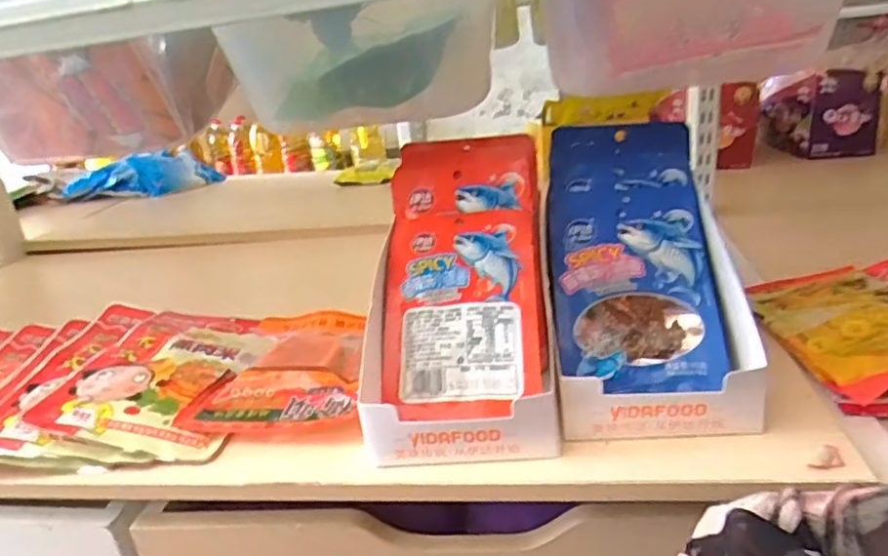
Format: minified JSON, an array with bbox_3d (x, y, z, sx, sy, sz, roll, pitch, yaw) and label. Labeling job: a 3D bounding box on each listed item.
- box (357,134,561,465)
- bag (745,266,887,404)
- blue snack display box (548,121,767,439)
[{"bbox_3d":[0.011,0.003,0.458,0.132,0.062,0.263,-3,58,10],"label":"box"},{"bbox_3d":[0.312,0.029,0.459,0.124,0.026,0.156,-5,23,3],"label":"bag"},{"bbox_3d":[0.144,-0.014,0.453,0.130,0.053,0.261,-3,55,8],"label":"blue snack display box"}]

